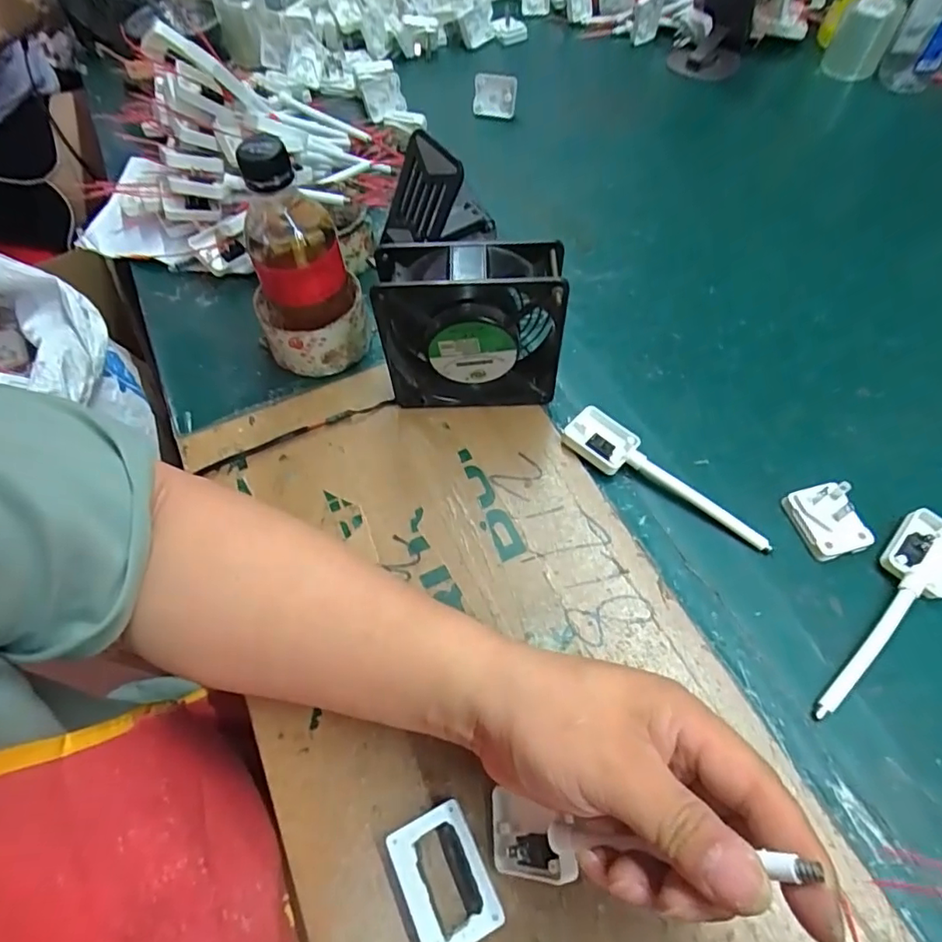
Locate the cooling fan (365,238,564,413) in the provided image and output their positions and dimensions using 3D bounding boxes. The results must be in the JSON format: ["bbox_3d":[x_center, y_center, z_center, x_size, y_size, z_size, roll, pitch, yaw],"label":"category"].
[{"bbox_3d":[0.001,-0.096,0.381,0.119,0.124,0.045,2,59,3],"label":"cooling fan"}]

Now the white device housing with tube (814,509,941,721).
[{"bbox_3d":[0.259,0.089,0.328,0.042,0.022,0.155,34,66,20],"label":"white device housing with tube"}]

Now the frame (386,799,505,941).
[{"bbox_3d":[-0.013,0.201,0.271,0.041,0.016,0.057,-23,61,-12],"label":"frame"}]

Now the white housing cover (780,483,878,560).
[{"bbox_3d":[0.238,0.032,0.363,0.038,0.014,0.048,-24,70,10],"label":"white housing cover"}]

